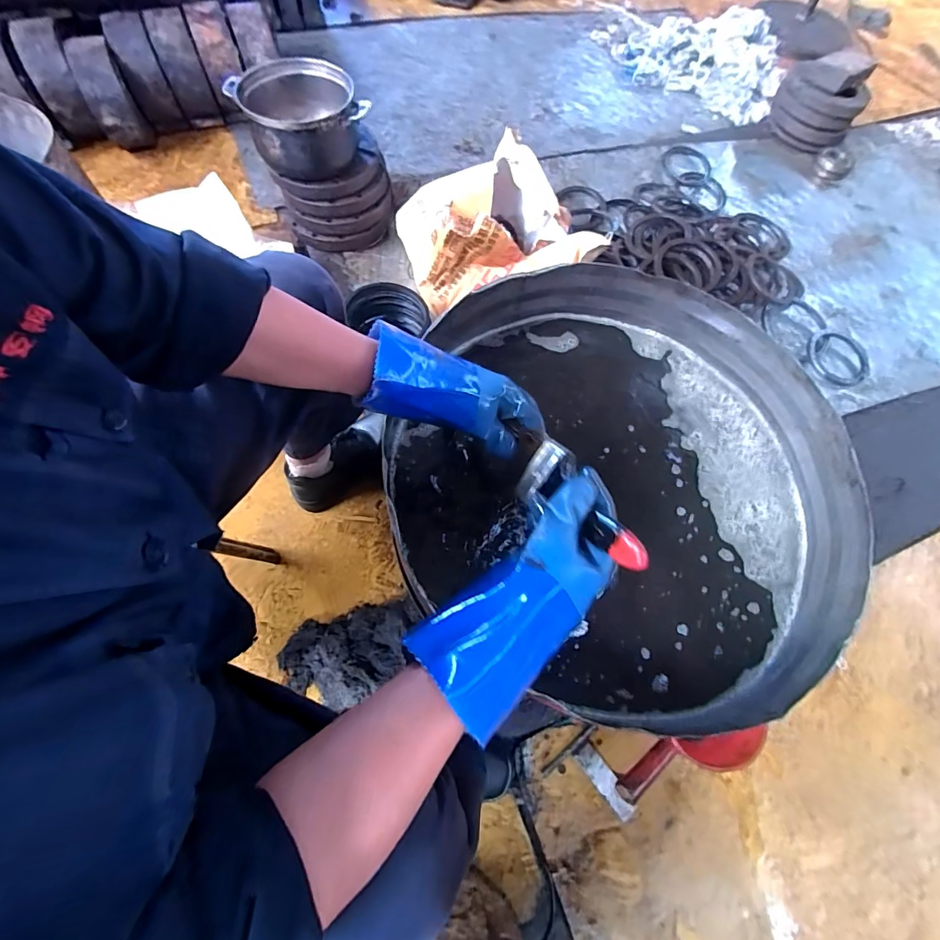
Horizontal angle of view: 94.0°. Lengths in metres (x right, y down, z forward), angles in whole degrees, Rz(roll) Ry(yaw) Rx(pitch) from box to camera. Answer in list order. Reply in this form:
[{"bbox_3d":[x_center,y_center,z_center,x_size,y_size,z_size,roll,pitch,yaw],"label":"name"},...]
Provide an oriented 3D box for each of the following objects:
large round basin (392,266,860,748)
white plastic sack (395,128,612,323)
[{"bbox_3d":[0.187,0.001,0.550,0.565,0.096,0.520,1,67,-2],"label":"large round basin"},{"bbox_3d":[0.043,-0.507,0.947,0.356,0.207,0.306,-11,68,-10],"label":"white plastic sack"}]

